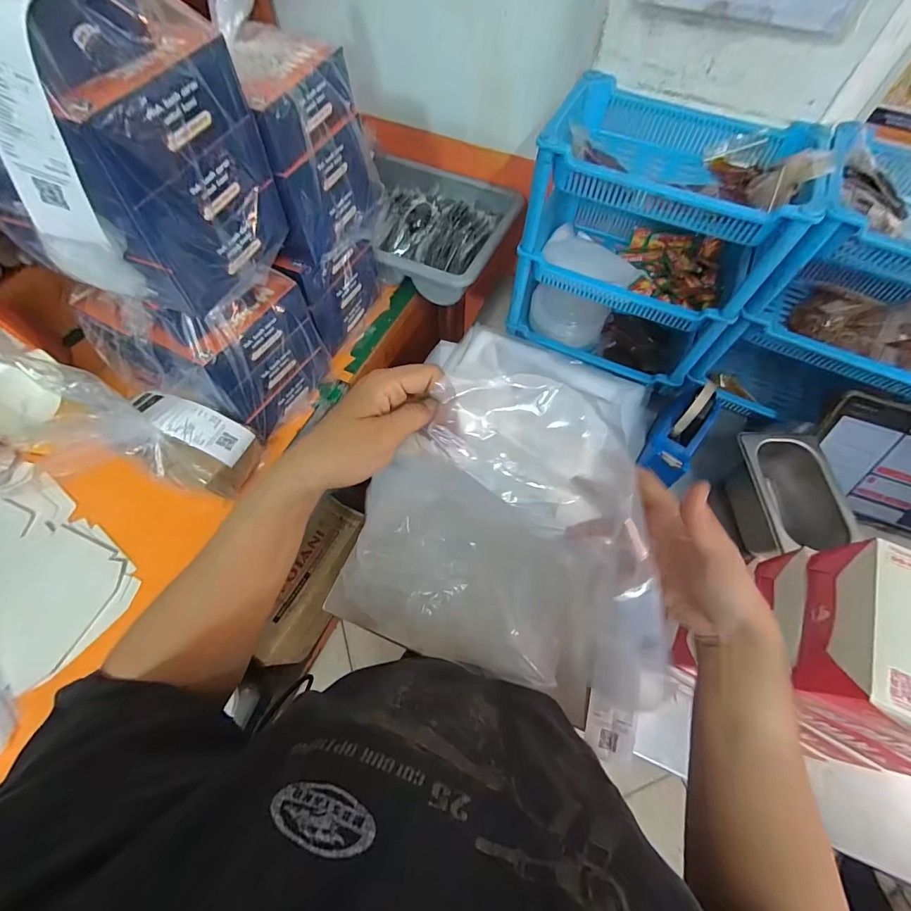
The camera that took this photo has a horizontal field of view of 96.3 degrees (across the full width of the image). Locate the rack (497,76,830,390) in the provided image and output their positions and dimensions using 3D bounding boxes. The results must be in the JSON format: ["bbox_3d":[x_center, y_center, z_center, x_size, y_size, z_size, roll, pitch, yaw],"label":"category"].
[{"bbox_3d":[0.263,-0.295,0.605,0.298,0.313,0.200,21,64,9],"label":"rack"}]

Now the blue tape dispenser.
[{"bbox_3d":[0.330,-0.035,0.593,0.060,0.085,0.150,32,67,14],"label":"blue tape dispenser"}]

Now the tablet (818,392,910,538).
[{"bbox_3d":[0.619,0.029,0.550,0.253,0.167,0.022,19,34,11],"label":"tablet"}]

